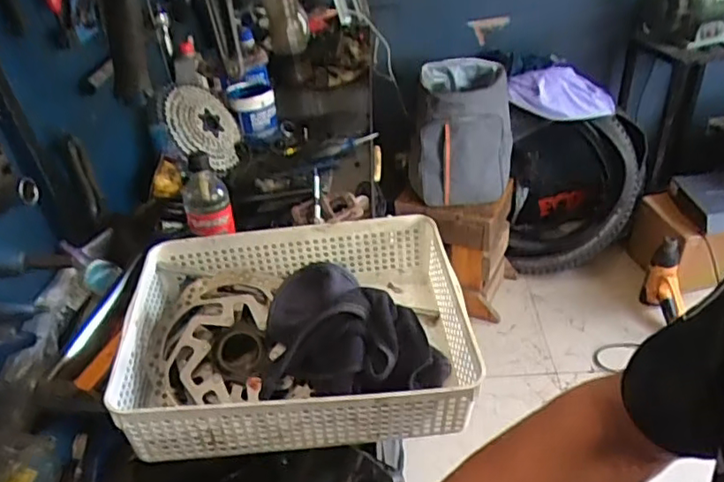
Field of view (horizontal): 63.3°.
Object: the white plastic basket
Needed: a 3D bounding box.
[{"bbox_3d":[-0.065,0.090,0.610,0.330,0.095,0.241,-8,37,0],"label":"white plastic basket"}]

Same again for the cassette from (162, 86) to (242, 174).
[{"bbox_3d":[-0.311,-0.233,1.167,0.036,0.179,0.159,-15,43,39],"label":"cassette"}]

